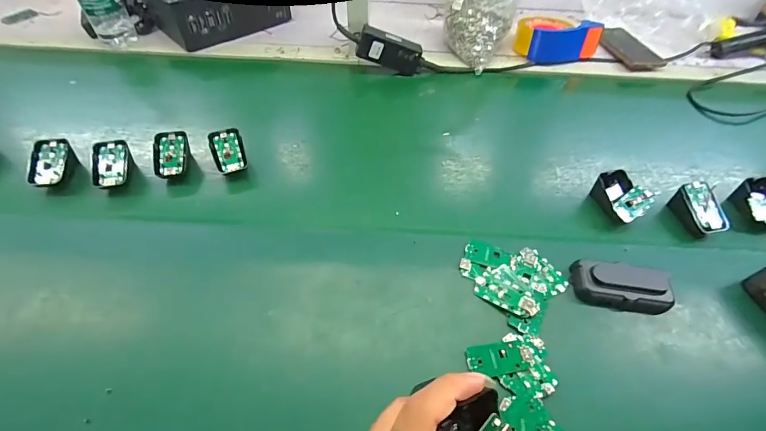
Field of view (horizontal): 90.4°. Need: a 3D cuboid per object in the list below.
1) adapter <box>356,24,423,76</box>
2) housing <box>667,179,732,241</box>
[{"bbox_3d":[0.014,-0.298,0.693,0.118,0.057,0.027,14,48,-21],"label":"adapter"},{"bbox_3d":[0.429,-0.006,0.515,0.039,0.048,0.069,-14,53,-12],"label":"housing"}]

